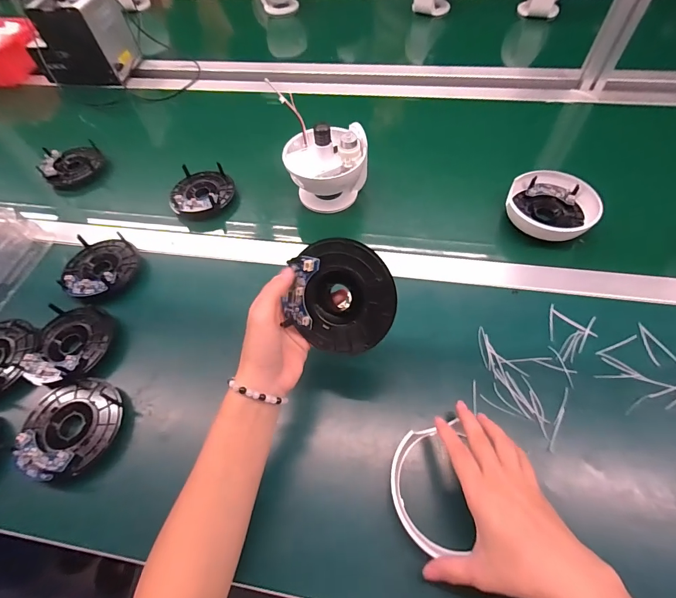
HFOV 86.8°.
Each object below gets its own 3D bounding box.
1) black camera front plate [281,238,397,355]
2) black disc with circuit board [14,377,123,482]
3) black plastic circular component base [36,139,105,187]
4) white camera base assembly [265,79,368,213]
[{"bbox_3d":[0.002,-0.001,0.315,0.094,0.016,0.097,3,101,15],"label":"black camera front plate"},{"bbox_3d":[-0.280,0.132,0.379,0.093,0.032,0.096,-1,59,1],"label":"black disc with circuit board"},{"bbox_3d":[-0.464,-0.234,0.628,0.088,0.032,0.083,-1,59,1],"label":"black plastic circular component base"},{"bbox_3d":[-0.020,-0.211,0.541,0.121,0.117,0.137,-14,59,-7],"label":"white camera base assembly"}]

